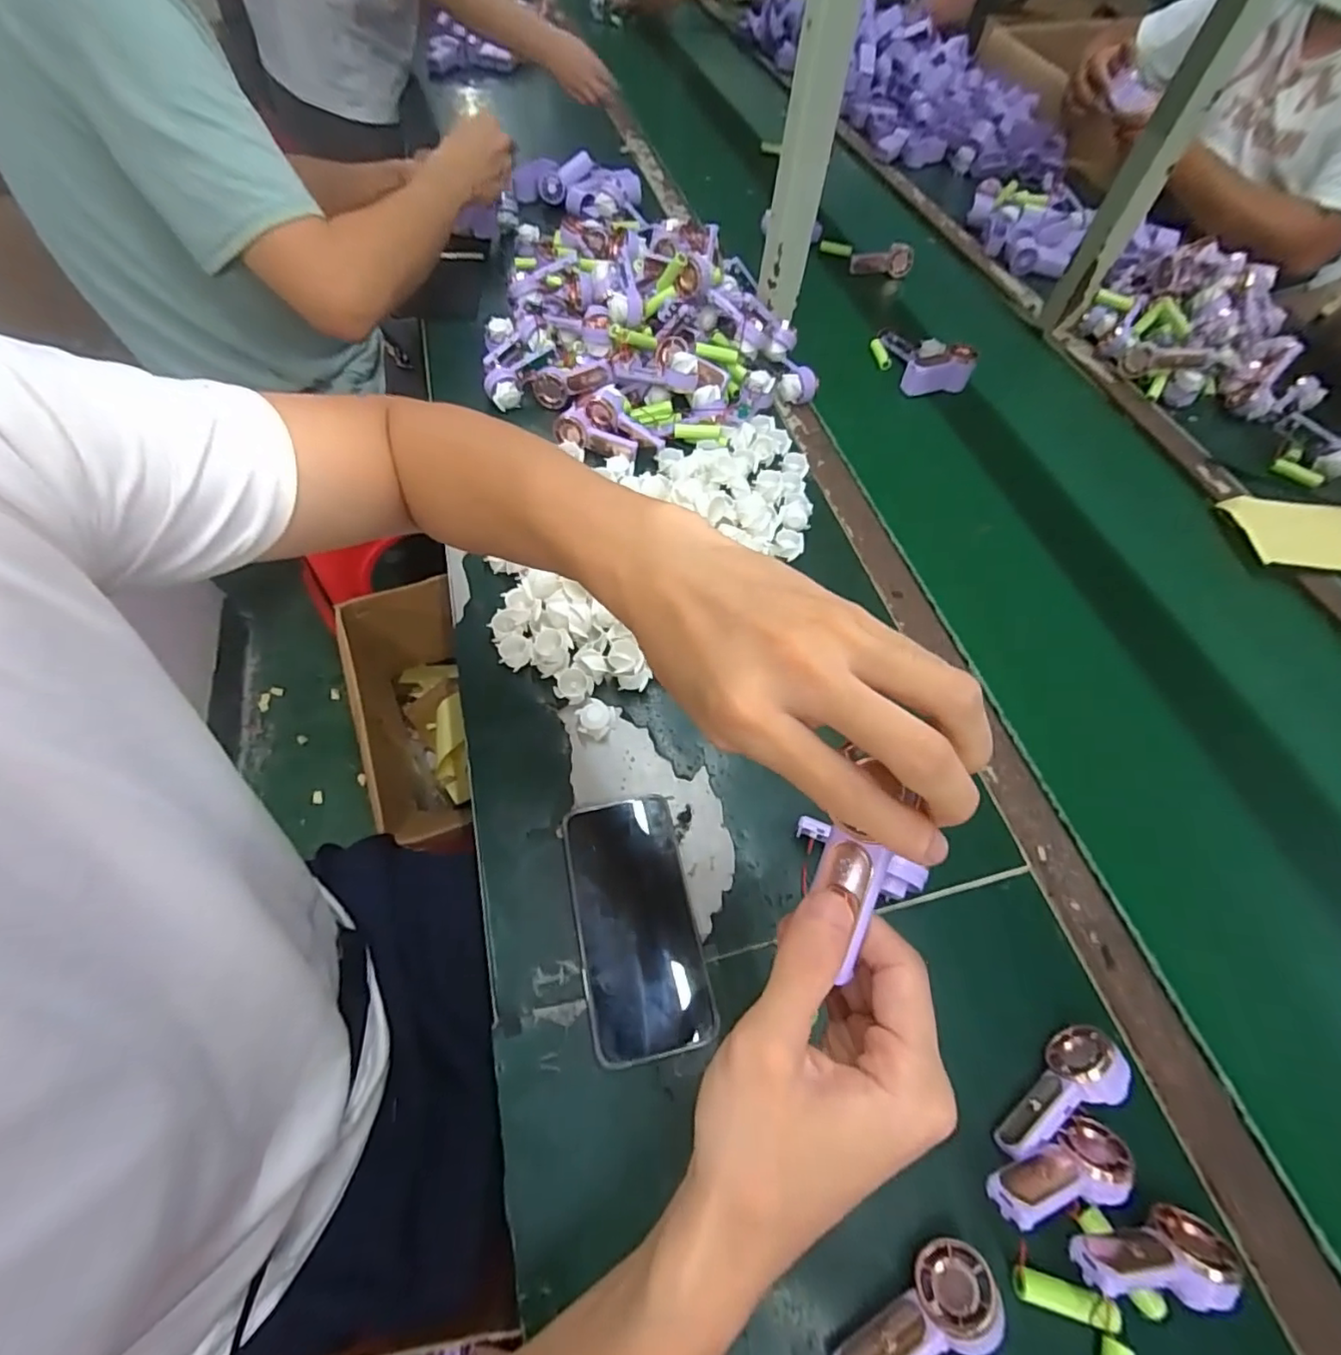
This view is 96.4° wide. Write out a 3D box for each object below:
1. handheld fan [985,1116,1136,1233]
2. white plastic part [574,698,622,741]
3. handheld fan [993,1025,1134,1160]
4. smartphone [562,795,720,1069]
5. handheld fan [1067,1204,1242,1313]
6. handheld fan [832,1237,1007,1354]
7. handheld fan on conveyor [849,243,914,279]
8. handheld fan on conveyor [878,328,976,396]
[{"bbox_3d":[0.219,0.275,0.331,0.099,0.023,0.031,-1,57,-24],"label":"handheld fan"},{"bbox_3d":[-0.062,0.033,0.496,0.032,0.018,0.032,16,60,8],"label":"white plastic part"},{"bbox_3d":[0.231,0.248,0.357,0.089,0.034,0.035,-31,64,-18],"label":"handheld fan"},{"bbox_3d":[-0.024,0.169,0.416,0.081,0.016,0.165,-12,60,-8],"label":"smartphone"},{"bbox_3d":[0.257,0.308,0.315,0.095,0.028,0.034,5,58,-13],"label":"handheld fan"},{"bbox_3d":[0.128,0.338,0.310,0.093,0.020,0.039,-30,19,-9],"label":"handheld fan"},{"bbox_3d":[0.321,-0.634,0.911,0.087,0.032,0.036,6,59,0],"label":"handheld fan on conveyor"},{"bbox_3d":[0.329,-0.413,0.775,0.078,0.045,0.117,-7,59,-7],"label":"handheld fan on conveyor"}]

